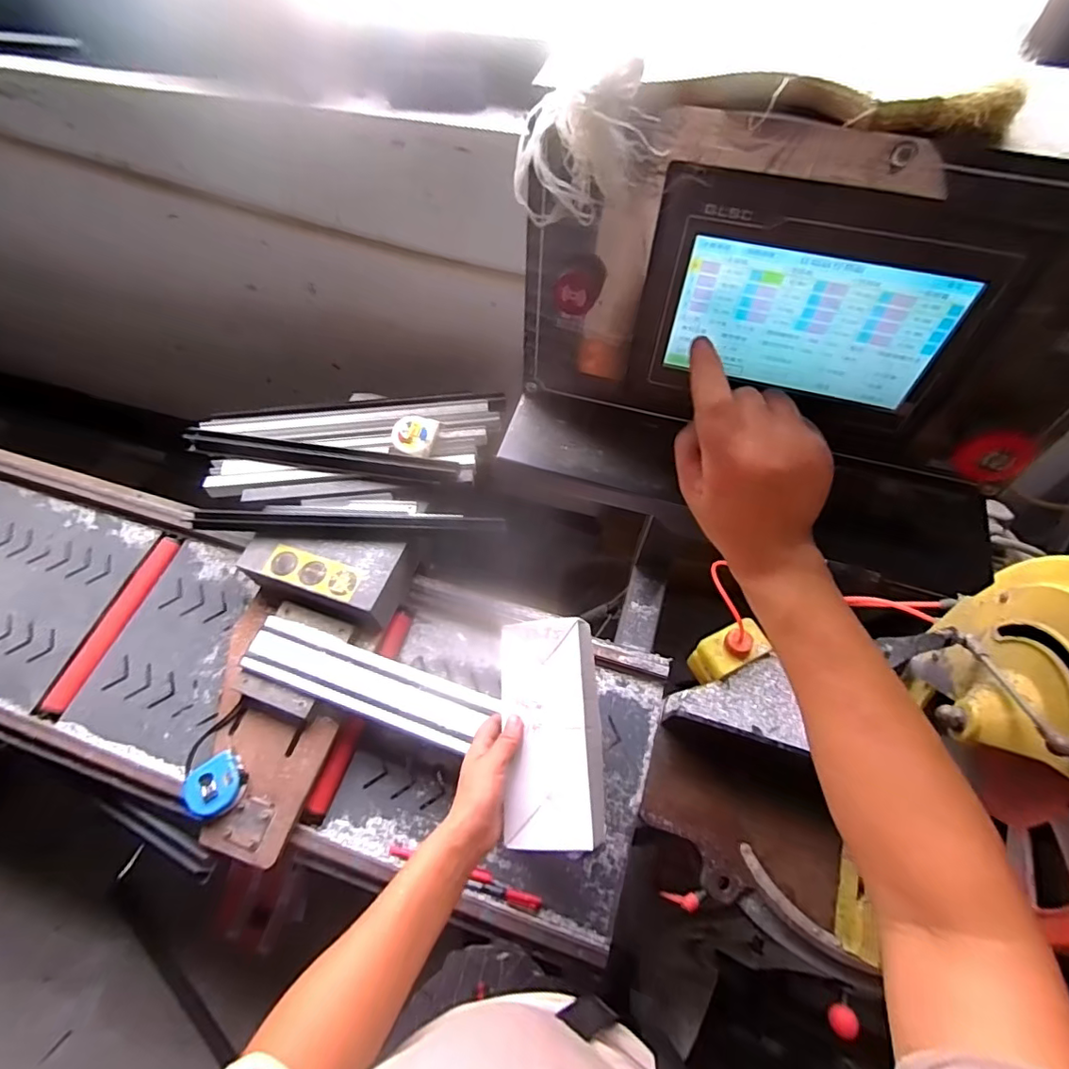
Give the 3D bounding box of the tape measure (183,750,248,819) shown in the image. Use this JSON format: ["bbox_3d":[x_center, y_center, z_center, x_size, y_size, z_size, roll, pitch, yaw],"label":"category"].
[{"bbox_3d":[-0.408,0.325,0.693,0.067,0.028,0.063,-29,65,-13],"label":"tape measure"}]

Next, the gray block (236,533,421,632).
[{"bbox_3d":[-0.312,0.050,0.822,0.226,0.074,0.130,16,64,10],"label":"gray block"}]

